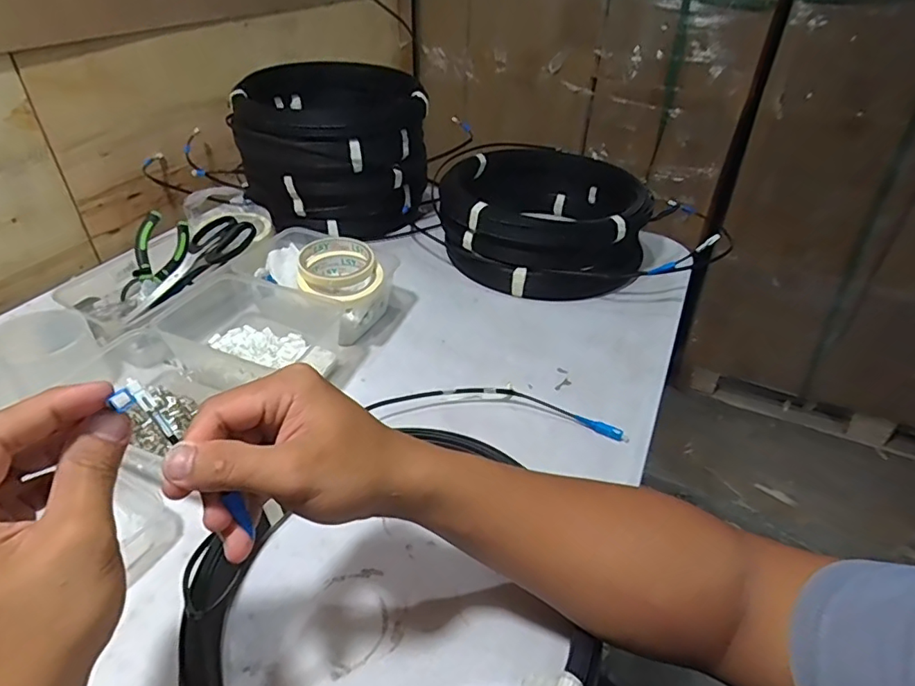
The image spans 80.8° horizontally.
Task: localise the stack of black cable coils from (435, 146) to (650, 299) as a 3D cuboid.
[{"bbox_3d":[0.126,-0.178,0.782,0.276,0.115,0.264,17,41,17],"label":"stack of black cable coils"}]

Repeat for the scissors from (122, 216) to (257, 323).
[{"bbox_3d":[-0.325,-0.091,0.648,0.074,0.020,0.175,34,73,33],"label":"scissors"}]

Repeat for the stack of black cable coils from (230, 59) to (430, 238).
[{"bbox_3d":[-0.186,-0.302,0.835,0.270,0.178,0.249,0,37,-2],"label":"stack of black cable coils"}]

